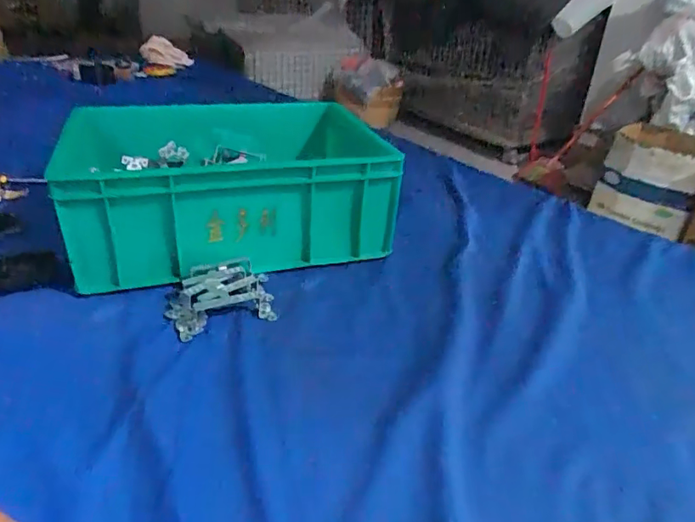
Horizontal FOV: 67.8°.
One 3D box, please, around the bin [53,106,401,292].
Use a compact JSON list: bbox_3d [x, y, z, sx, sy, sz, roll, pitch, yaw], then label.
[{"bbox_3d":[-0.155,-0.100,0.716,0.391,0.160,0.283,-6,31,-17],"label":"bin"}]

